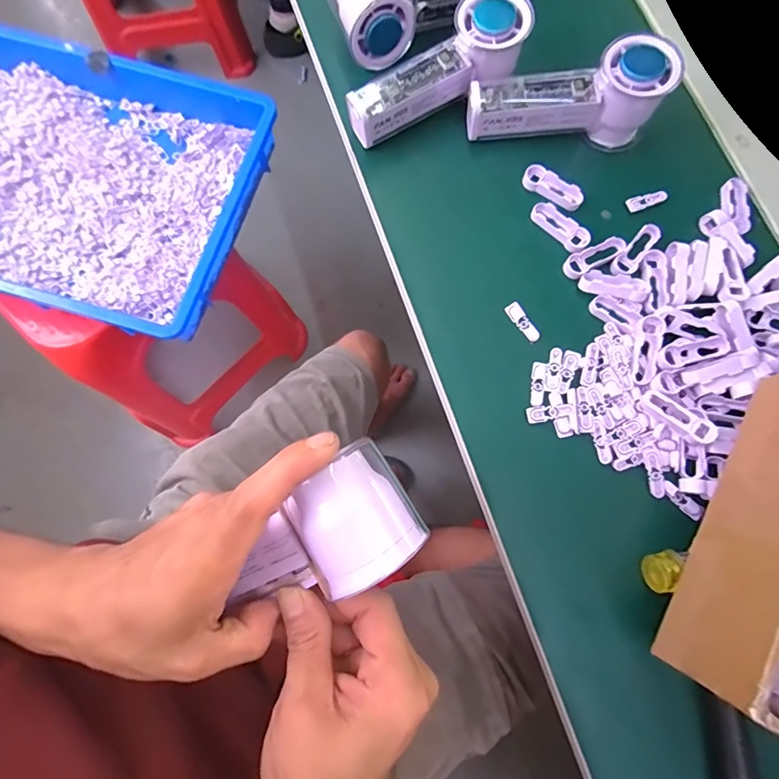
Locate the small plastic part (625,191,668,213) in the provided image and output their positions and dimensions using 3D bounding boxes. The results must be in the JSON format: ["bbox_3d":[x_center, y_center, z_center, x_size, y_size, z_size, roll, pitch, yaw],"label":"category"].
[{"bbox_3d":[0.212,-0.156,0.376,0.033,0.004,0.012,-21,78,-4],"label":"small plastic part"}]

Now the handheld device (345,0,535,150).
[{"bbox_3d":[0.038,-0.254,0.365,0.158,0.047,0.055,-31,79,7],"label":"handheld device"}]

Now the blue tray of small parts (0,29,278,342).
[{"bbox_3d":[-0.469,-0.302,0.640,0.544,0.064,0.370,17,78,4],"label":"blue tray of small parts"}]

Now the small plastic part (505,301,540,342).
[{"bbox_3d":[0.102,-0.052,0.351,0.011,0.004,0.034,-30,79,-6],"label":"small plastic part"}]

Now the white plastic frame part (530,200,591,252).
[{"bbox_3d":[0.138,-0.132,0.369,0.021,0.005,0.051,-44,81,-9],"label":"white plastic frame part"}]

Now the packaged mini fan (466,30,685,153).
[{"bbox_3d":[0.140,-0.237,0.367,0.151,0.065,0.050,3,77,1],"label":"packaged mini fan"}]

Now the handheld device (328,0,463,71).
[{"bbox_3d":[0.021,-0.339,0.390,0.153,0.051,0.074,-35,80,-7],"label":"handheld device"}]

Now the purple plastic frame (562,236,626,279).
[{"bbox_3d":[0.162,-0.106,0.363,0.050,0.010,0.019,-30,79,-6],"label":"purple plastic frame"}]

